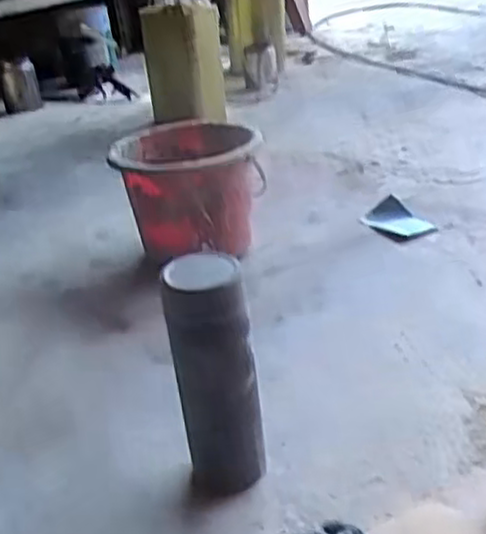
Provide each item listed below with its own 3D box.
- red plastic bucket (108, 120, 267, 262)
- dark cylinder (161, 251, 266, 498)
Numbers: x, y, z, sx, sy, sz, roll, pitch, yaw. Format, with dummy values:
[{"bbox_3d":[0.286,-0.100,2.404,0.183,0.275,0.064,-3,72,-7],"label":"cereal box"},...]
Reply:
[{"bbox_3d":[-0.073,-0.109,1.108,0.202,0.169,0.183,-5,29,3],"label":"red plastic bucket"},{"bbox_3d":[-0.022,0.101,0.655,0.068,0.214,0.068,-8,29,-3],"label":"dark cylinder"}]

